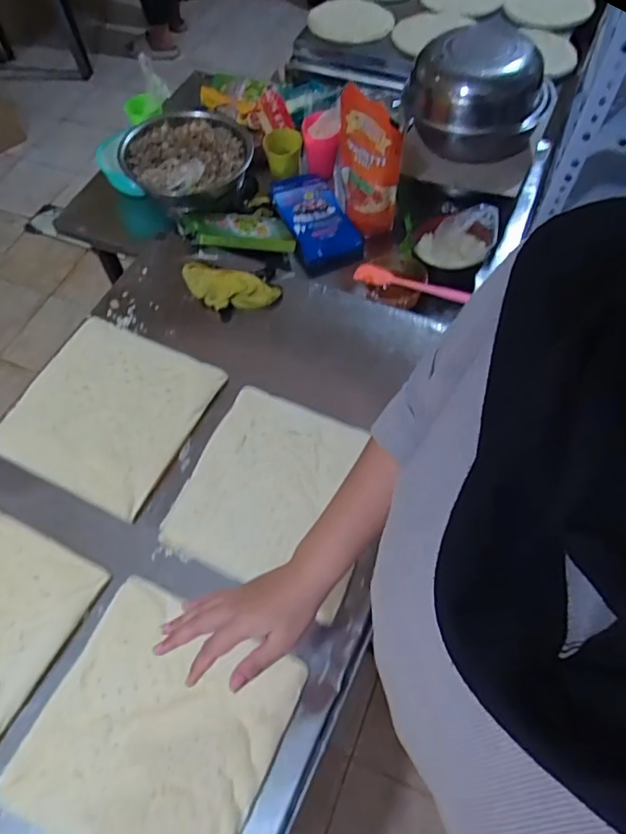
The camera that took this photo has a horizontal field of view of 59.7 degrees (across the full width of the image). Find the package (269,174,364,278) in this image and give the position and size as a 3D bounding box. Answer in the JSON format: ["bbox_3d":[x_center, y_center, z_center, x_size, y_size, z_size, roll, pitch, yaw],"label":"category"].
[{"bbox_3d":[0.002,-0.387,1.070,0.130,0.056,0.227,-21,62,-10],"label":"package"}]

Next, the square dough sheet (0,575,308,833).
[{"bbox_3d":[-0.166,0.334,0.586,0.241,0.031,0.241,21,62,12],"label":"square dough sheet"}]

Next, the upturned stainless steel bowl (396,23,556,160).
[{"bbox_3d":[0.285,-0.576,0.978,0.207,0.143,0.226,0,60,0],"label":"upturned stainless steel bowl"}]

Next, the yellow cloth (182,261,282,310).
[{"bbox_3d":[-0.138,-0.205,0.886,0.163,0.037,0.068,18,62,12],"label":"yellow cloth"}]

